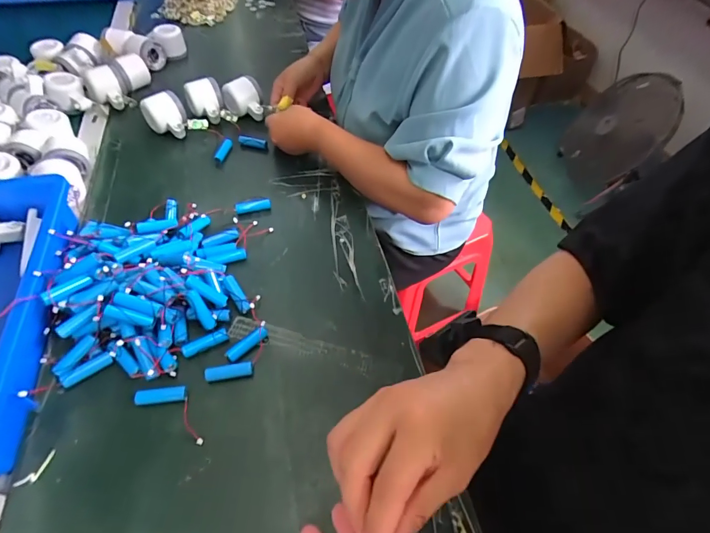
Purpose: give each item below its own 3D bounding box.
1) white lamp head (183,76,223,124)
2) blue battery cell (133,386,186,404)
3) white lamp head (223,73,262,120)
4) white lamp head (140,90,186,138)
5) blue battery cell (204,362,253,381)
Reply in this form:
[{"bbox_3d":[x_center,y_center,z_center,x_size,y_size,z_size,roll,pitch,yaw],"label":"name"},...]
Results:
[{"bbox_3d":[-0.266,-0.287,0.703,0.064,0.058,0.065,-17,54,-14],"label":"white lamp head"},{"bbox_3d":[-0.197,0.132,0.407,0.049,0.013,0.014,-5,52,-5],"label":"blue battery cell"},{"bbox_3d":[-0.198,-0.295,0.702,0.068,0.057,0.055,-13,53,-11],"label":"white lamp head"},{"bbox_3d":[-0.318,-0.250,0.669,0.064,0.059,0.056,-21,55,-17],"label":"white lamp head"},{"bbox_3d":[-0.134,0.112,0.423,0.049,0.015,0.014,-9,53,-8],"label":"blue battery cell"}]

